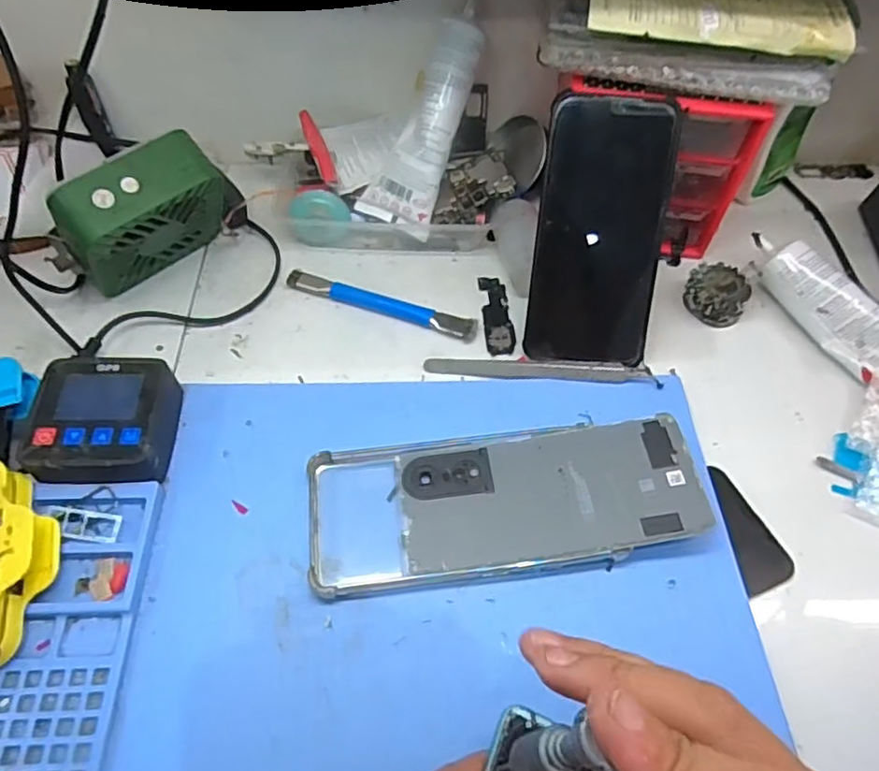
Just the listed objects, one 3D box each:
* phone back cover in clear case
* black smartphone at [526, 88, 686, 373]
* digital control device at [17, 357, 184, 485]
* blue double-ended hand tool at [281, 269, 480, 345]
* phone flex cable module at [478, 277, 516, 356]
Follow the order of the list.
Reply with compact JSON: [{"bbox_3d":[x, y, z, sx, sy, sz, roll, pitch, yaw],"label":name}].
[{"bbox_3d":[0.035,0.062,0.353,0.208,0.009,0.080,-8,57,0],"label":"phone back cover in clear case"},{"bbox_3d":[0.101,-0.095,0.405,0.077,0.160,0.005,6,13,5],"label":"black smartphone"},{"bbox_3d":[-0.190,0.023,0.366,0.069,0.033,0.073,1,54,-2],"label":"digital control device"},{"bbox_3d":[-0.040,-0.058,0.451,0.139,0.008,0.018,19,56,11],"label":"blue double-ended hand tool"},{"bbox_3d":[0.040,-0.050,0.452,0.020,0.004,0.071,-2,54,-4],"label":"phone flex cable module"}]

